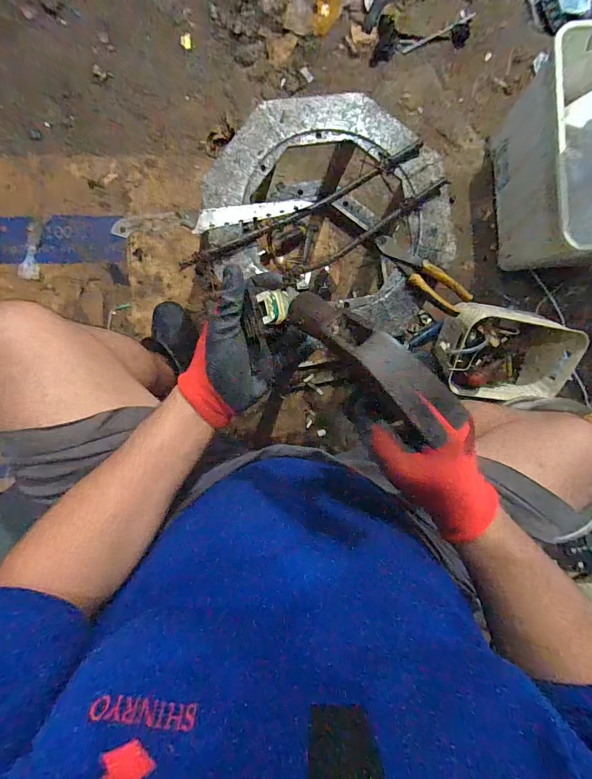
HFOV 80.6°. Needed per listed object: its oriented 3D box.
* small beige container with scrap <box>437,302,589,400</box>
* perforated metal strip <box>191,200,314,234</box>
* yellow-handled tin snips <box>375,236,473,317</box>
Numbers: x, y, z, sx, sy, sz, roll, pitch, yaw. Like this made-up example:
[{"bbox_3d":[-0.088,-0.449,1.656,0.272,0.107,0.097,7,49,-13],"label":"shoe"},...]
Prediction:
[{"bbox_3d":[0.490,-0.079,0.844,0.306,0.139,0.220,14,89,-6],"label":"small beige container with scrap"},{"bbox_3d":[-0.067,-0.275,0.542,0.182,0.008,0.029,-13,92,-6],"label":"perforated metal strip"},{"bbox_3d":[0.198,-0.185,0.553,0.170,0.033,0.046,44,86,-5],"label":"yellow-handled tin snips"}]

